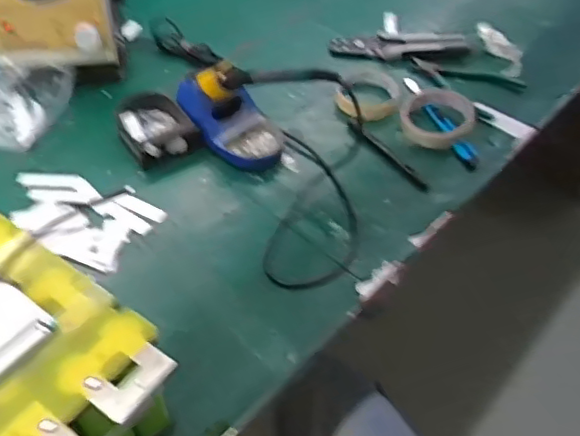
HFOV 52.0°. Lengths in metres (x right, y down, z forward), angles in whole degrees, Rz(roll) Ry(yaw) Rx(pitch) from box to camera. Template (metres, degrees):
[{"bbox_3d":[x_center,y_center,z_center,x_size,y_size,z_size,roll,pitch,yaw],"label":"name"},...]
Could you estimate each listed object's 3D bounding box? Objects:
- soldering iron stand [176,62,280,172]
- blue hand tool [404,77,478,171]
[{"bbox_3d":[-0.066,-0.129,0.704,0.091,0.083,0.135,-26,56,-23],"label":"soldering iron stand"},{"bbox_3d":[0.197,-0.133,0.783,0.026,0.018,0.179,-16,53,-16],"label":"blue hand tool"}]

